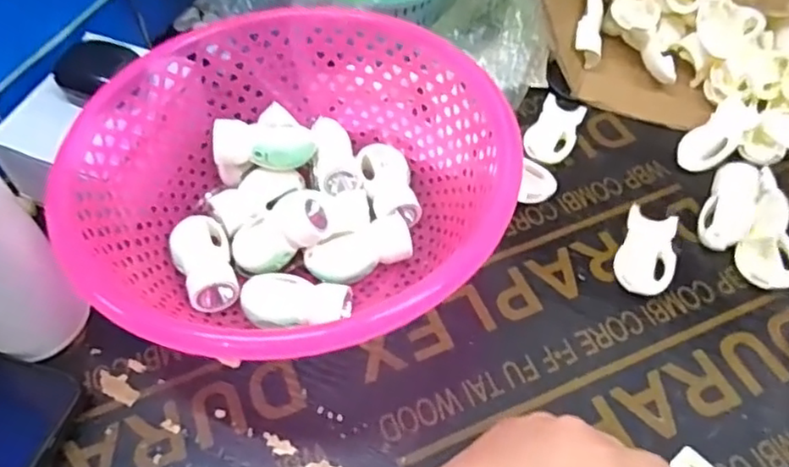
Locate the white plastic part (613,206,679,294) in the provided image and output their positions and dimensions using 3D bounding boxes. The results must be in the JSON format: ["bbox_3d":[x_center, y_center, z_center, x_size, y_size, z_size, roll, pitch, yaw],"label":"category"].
[{"bbox_3d":[0.164,0.013,0.423,0.035,0.016,0.062,17,55,15],"label":"white plastic part"}]

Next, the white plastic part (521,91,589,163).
[{"bbox_3d":[0.121,-0.075,0.494,0.034,0.014,0.068,21,56,17],"label":"white plastic part"}]

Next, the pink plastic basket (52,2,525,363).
[{"bbox_3d":[-0.061,-0.033,0.416,0.254,0.097,0.224,-9,53,-4],"label":"pink plastic basket"}]

